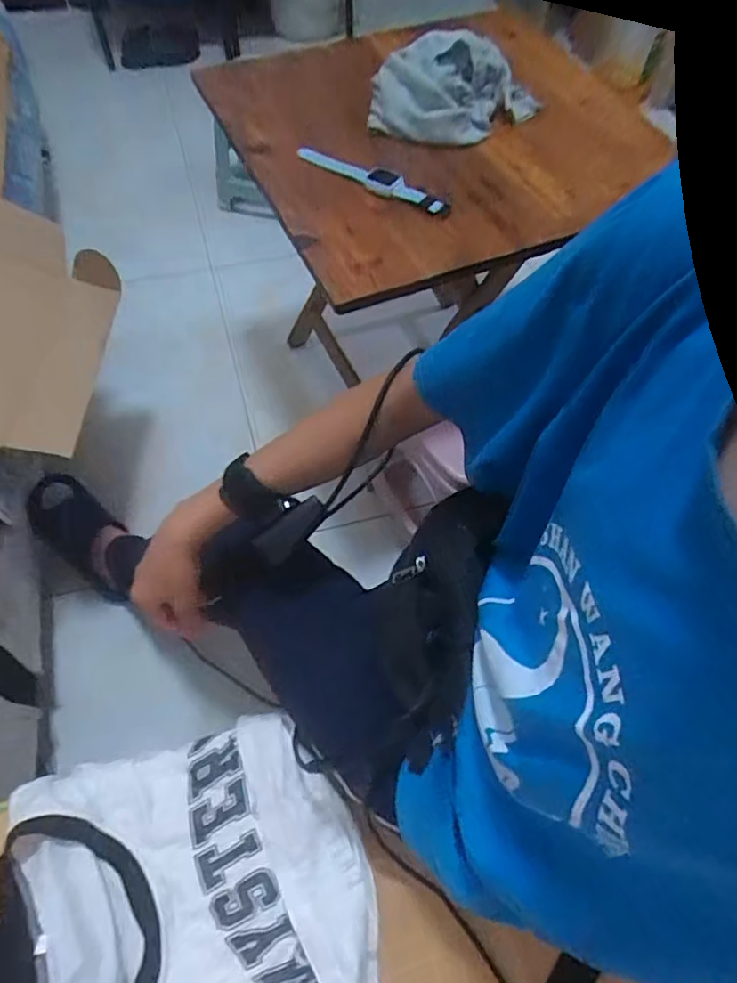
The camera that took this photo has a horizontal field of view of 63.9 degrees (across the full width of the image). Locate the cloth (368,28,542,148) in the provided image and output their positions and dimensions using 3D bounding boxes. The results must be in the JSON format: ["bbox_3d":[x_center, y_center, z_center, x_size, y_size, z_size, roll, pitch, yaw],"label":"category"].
[{"bbox_3d":[0.125,-0.567,0.843,0.223,0.073,0.212,11,58,5],"label":"cloth"}]

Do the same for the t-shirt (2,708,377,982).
[{"bbox_3d":[-0.119,0.364,0.459,0.256,0.079,0.364,-22,61,-15],"label":"t-shirt"}]

